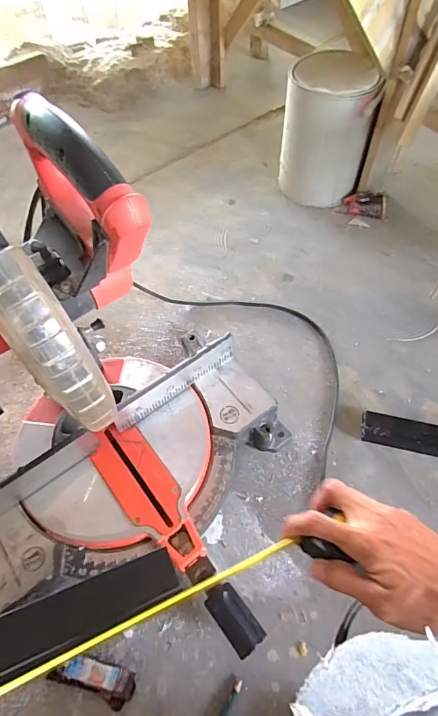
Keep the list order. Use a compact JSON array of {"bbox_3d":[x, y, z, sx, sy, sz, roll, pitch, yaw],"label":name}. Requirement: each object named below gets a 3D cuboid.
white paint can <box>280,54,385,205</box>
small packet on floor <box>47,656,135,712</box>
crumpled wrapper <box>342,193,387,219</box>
[{"bbox_3d":[0.215,-0.480,0.899,0.163,0.233,0.193,4,60,3],"label":"white paint can"},{"bbox_3d":[-0.151,0.385,0.517,0.102,0.015,0.036,16,62,10],"label":"small packet on floor"},{"bbox_3d":[0.318,-0.335,0.935,0.096,0.031,0.044,11,61,7],"label":"crumpled wrapper"}]

